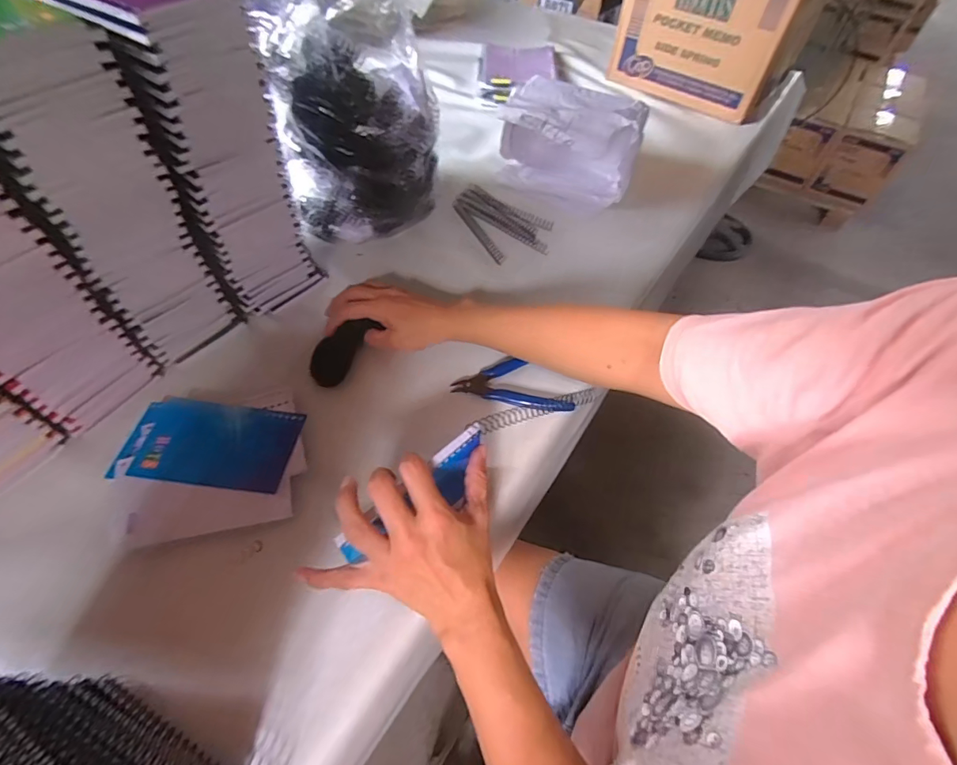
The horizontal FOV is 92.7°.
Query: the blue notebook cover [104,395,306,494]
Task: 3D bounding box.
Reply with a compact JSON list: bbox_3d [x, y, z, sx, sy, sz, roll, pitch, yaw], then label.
[{"bbox_3d":[-0.241,0.054,0.411,0.147,0.009,0.080,7,55,0],"label":"blue notebook cover"}]

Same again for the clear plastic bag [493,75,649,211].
[{"bbox_3d":[0.131,-0.347,0.669,0.193,0.123,0.125,17,55,8],"label":"clear plastic bag"}]

